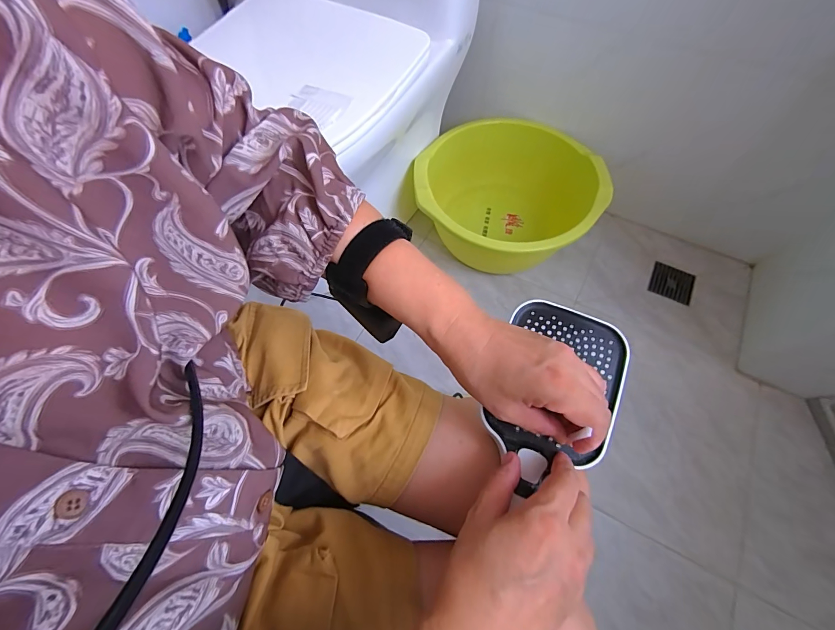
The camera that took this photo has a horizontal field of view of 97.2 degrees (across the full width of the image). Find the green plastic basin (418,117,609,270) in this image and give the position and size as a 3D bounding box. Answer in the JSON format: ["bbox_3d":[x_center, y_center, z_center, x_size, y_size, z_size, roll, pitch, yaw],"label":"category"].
[{"bbox_3d":[0.224,-0.282,0.901,0.351,0.219,0.409,-31,68,-10],"label":"green plastic basin"}]

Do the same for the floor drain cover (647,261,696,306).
[{"bbox_3d":[0.630,-0.079,0.914,0.096,0.007,0.115,27,60,15],"label":"floor drain cover"}]

